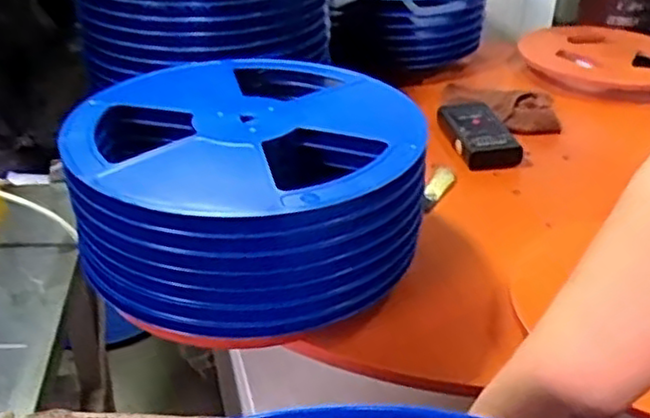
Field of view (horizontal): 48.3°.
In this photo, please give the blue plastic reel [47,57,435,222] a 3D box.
[{"bbox_3d":[-0.067,-0.084,0.675,0.311,0.019,0.339,2,32,-1],"label":"blue plastic reel"}]

